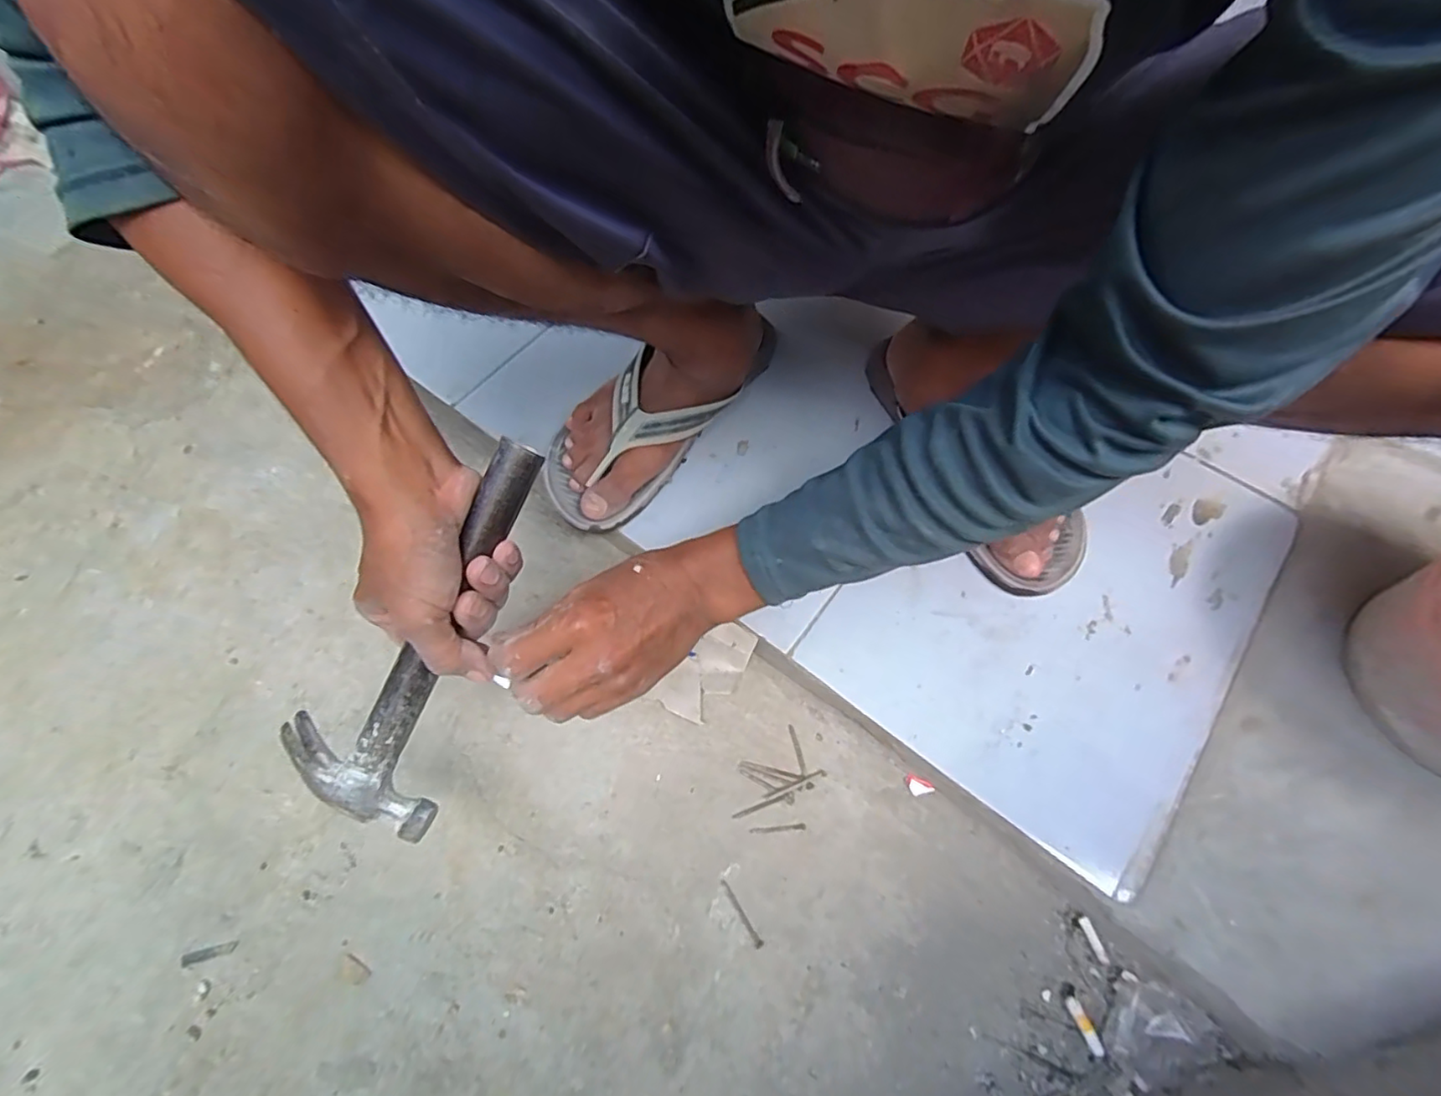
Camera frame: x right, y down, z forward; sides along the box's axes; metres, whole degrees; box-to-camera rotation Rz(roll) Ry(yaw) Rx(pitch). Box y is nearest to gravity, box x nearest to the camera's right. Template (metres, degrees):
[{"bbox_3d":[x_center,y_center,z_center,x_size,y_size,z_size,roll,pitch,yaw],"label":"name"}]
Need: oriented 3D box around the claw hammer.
[{"bbox_3d":[-0.174,0.049,0.364,0.094,0.034,0.247,29,97,12],"label":"claw hammer"}]

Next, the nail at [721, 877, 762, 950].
[{"bbox_3d":[0.014,0.263,0.445,0.006,0.004,0.050,-32,69,-15],"label":"nail"}]

